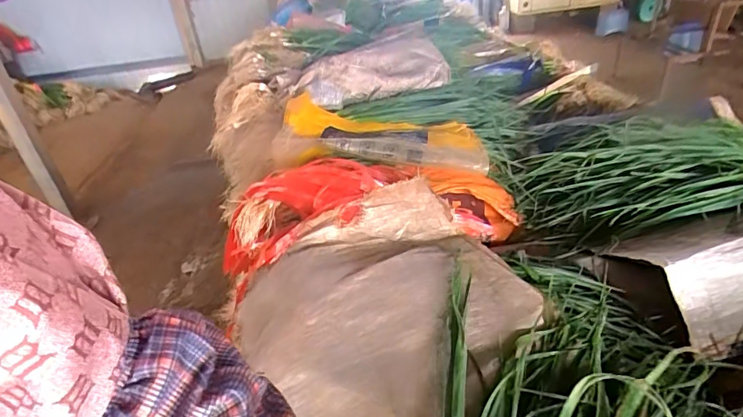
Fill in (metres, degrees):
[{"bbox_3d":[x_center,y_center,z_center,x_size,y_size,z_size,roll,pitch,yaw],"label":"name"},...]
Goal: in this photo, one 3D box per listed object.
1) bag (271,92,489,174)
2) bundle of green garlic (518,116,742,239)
[{"bbox_3d":[0.012,-0.162,0.957,0.447,0.101,0.168,3,34,14],"label":"bag"},{"bbox_3d":[0.602,-0.061,0.847,0.580,0.138,0.227,-7,32,0],"label":"bundle of green garlic"}]

